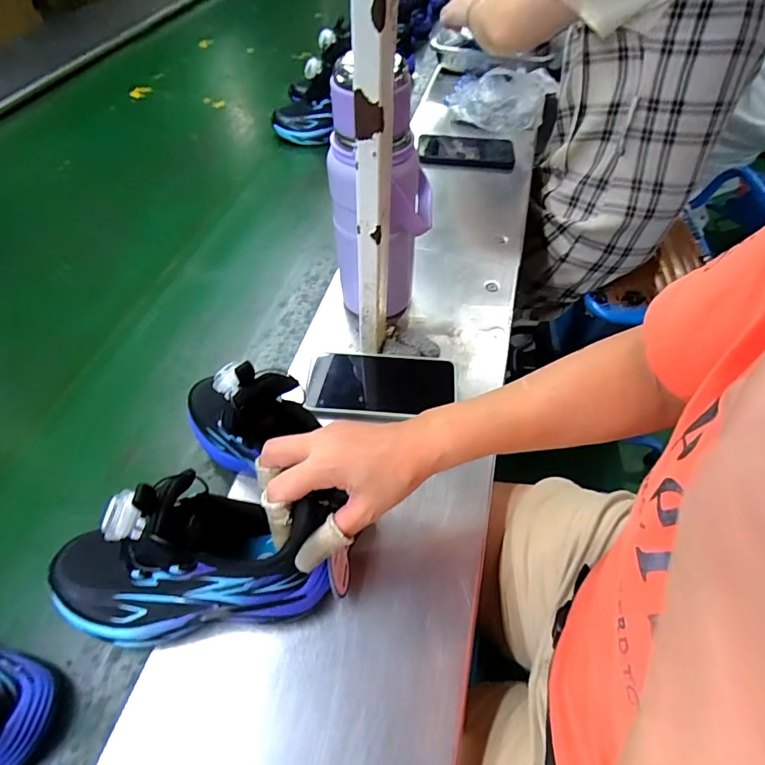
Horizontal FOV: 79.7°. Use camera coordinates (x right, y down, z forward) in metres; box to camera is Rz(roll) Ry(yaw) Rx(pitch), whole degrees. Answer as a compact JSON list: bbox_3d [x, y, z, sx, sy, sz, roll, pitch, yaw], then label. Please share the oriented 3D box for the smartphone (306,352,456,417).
[{"bbox_3d":[0.000,-0.001,0.494,0.154,0.013,0.079,5,58,3],"label":"smartphone"}]

